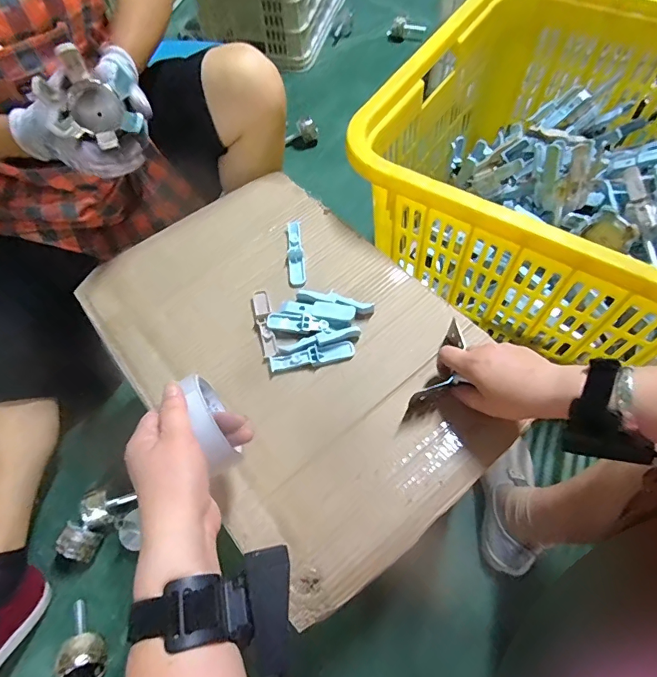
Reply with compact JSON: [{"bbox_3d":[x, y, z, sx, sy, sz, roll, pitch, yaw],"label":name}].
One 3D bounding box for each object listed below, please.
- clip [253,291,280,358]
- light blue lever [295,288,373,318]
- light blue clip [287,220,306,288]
[{"bbox_3d":[-0.079,-0.019,0.537,0.022,0.015,0.095,-12,62,-3],"label":"clip"},{"bbox_3d":[0.008,-0.044,0.542,0.098,0.021,0.021,10,63,9],"label":"light blue lever"},{"bbox_3d":[-0.044,-0.115,0.590,0.020,0.019,0.101,-6,61,0],"label":"light blue clip"}]

